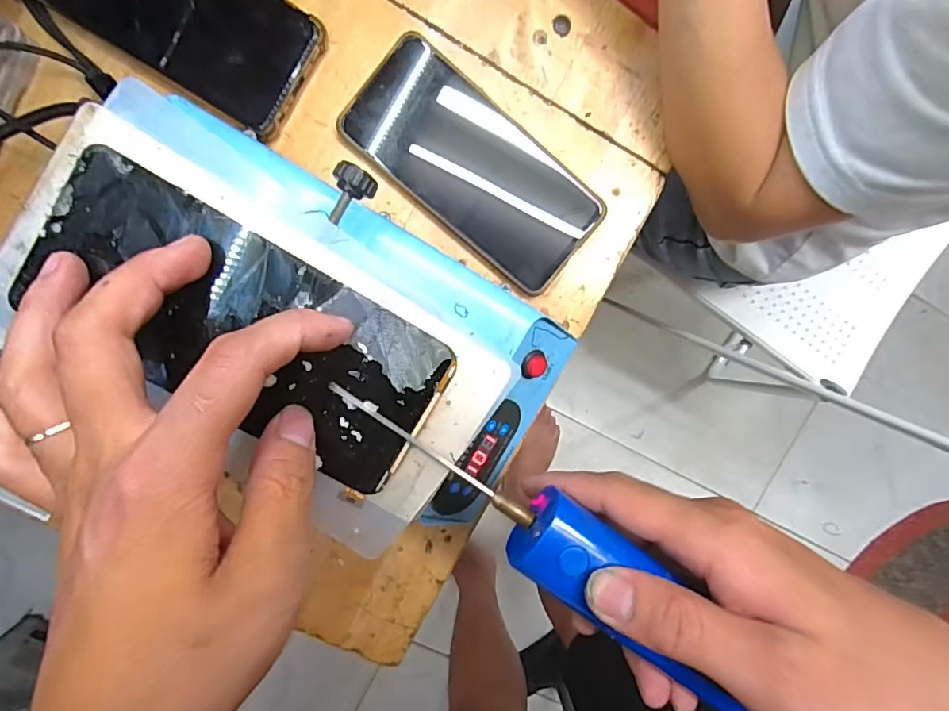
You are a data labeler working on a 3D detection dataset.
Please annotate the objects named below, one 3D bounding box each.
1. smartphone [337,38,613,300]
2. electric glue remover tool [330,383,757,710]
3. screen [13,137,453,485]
[{"bbox_3d":[0.002,-0.119,0.324,0.164,0.009,0.078,40,91,-9],"label":"smartphone"},{"bbox_3d":[0.030,0.073,0.205,0.194,0.028,0.028,34,93,10],"label":"electric glue remover tool"},{"bbox_3d":[-0.088,-0.013,0.201,0.159,0.006,0.070,35,92,-9],"label":"screen"}]

